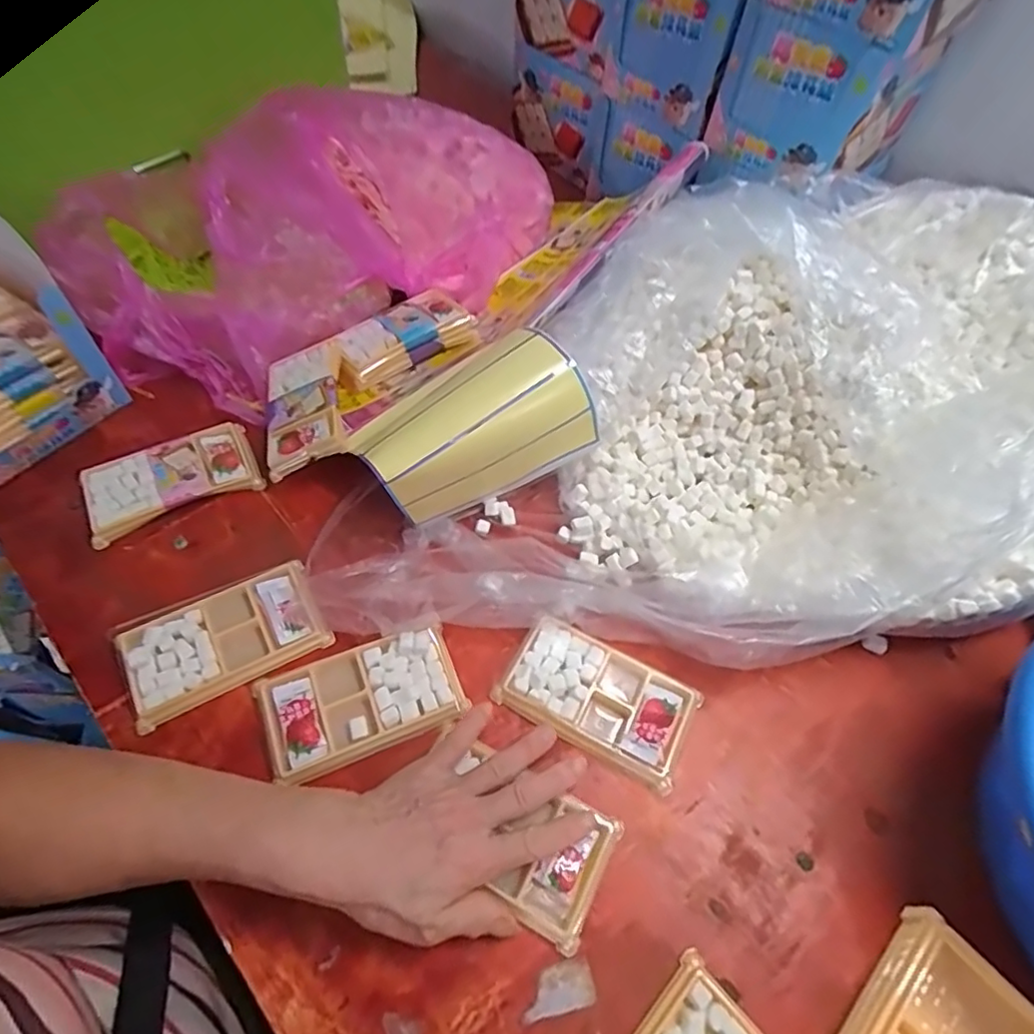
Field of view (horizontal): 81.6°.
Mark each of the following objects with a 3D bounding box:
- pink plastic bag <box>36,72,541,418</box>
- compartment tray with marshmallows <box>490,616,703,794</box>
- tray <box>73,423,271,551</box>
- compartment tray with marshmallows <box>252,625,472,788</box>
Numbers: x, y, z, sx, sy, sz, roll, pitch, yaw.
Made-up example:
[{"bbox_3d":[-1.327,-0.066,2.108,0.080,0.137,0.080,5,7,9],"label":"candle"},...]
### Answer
[{"bbox_3d":[-0.206,-0.323,0.643,0.492,0.117,0.298,-30,63,-21],"label":"pink plastic bag"},{"bbox_3d":[0.059,0.130,0.437,0.134,0.019,0.074,25,59,12],"label":"compartment tray with marshmallows"},{"bbox_3d":[-0.298,-0.034,0.517,0.135,0.022,0.074,-25,62,-19],"label":"tray"},{"bbox_3d":[-0.111,0.128,0.427,0.136,0.015,0.076,-18,60,-15],"label":"compartment tray with marshmallows"}]

